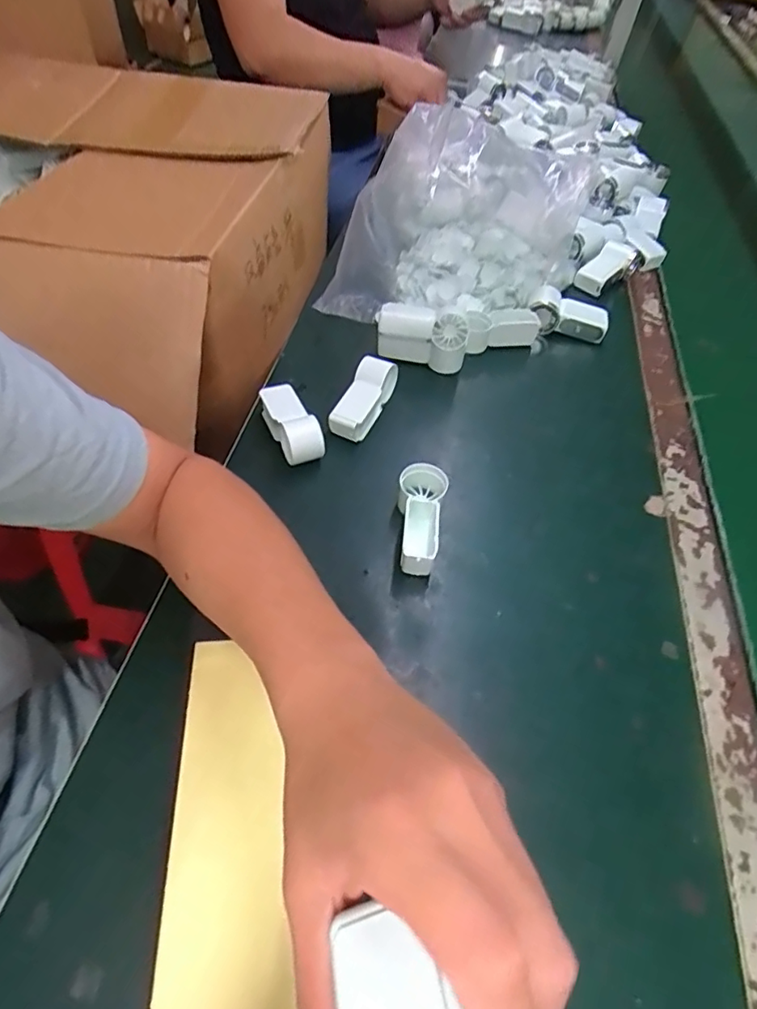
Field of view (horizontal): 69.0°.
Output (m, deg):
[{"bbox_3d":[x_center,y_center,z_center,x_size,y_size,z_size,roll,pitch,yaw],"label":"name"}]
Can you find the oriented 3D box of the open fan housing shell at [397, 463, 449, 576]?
[{"bbox_3d":[0.032,0.012,0.459,0.039,0.041,0.095,11,51,4],"label":"open fan housing shell"}]

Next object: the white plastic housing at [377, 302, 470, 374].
[{"bbox_3d":[0.047,-0.178,0.590,0.093,0.057,0.038,15,51,8],"label":"white plastic housing"}]

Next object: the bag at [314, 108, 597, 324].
[{"bbox_3d":[0.109,-0.343,0.677,0.253,0.126,0.345,19,52,11],"label":"bag"}]

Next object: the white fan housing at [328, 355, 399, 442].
[{"bbox_3d":[-0.014,-0.103,0.537,0.036,0.029,0.090,22,65,13],"label":"white fan housing"}]

